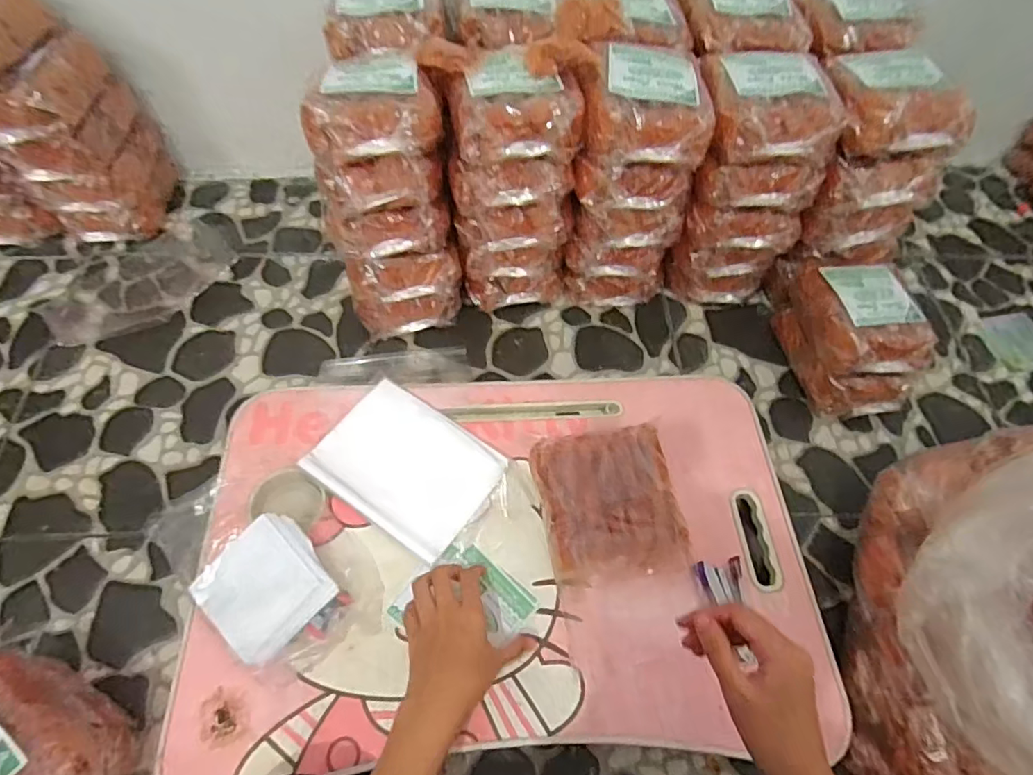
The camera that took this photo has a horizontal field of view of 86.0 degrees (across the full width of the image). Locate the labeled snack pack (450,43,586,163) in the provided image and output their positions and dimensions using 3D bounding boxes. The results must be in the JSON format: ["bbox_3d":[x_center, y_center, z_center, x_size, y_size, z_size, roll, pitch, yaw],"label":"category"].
[{"bbox_3d":[0.001,-0.293,0.571,0.131,0.049,0.130,-5,61,-7],"label":"labeled snack pack"}]

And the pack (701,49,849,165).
[{"bbox_3d":[0.275,-0.308,0.594,0.141,0.056,0.144,-2,61,-5],"label":"pack"}]

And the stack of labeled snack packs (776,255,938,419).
[{"bbox_3d":[0.412,-0.066,0.684,0.111,0.103,0.177,-6,61,-7],"label":"stack of labeled snack packs"}]

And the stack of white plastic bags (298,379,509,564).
[{"bbox_3d":[-0.117,0.084,0.594,0.182,0.011,0.134,32,63,14],"label":"stack of white plastic bags"}]

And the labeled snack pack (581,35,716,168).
[{"bbox_3d":[0.136,-0.308,0.587,0.136,0.051,0.156,1,60,-3],"label":"labeled snack pack"}]

